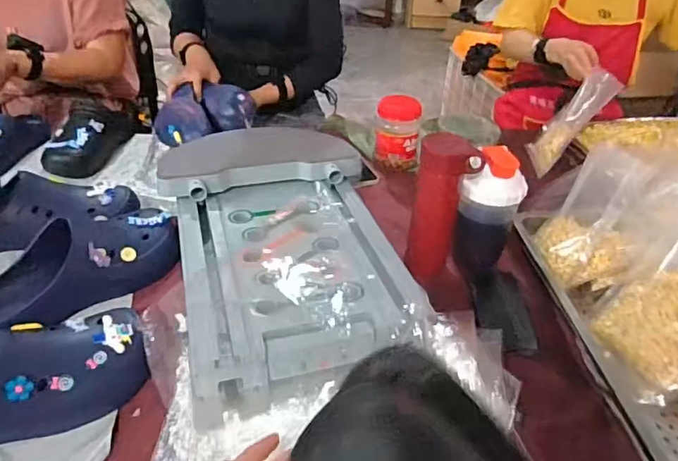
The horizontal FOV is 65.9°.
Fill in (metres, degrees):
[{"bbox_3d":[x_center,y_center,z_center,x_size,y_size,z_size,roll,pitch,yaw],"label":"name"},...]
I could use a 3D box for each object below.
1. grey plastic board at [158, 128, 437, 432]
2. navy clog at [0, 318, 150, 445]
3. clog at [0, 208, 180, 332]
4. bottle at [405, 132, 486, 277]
[{"bbox_3d":[-0.070,0.011,0.758,0.329,0.113,0.440,-9,38,-17],"label":"grey plastic board"},{"bbox_3d":[-0.359,0.164,0.556,0.282,0.082,0.121,-16,40,-25],"label":"navy clog"},{"bbox_3d":[-0.356,0.034,0.738,0.124,0.092,0.274,32,44,33],"label":"clog"},{"bbox_3d":[0.149,-0.032,0.764,0.084,0.207,0.071,14,37,14],"label":"bottle"}]

